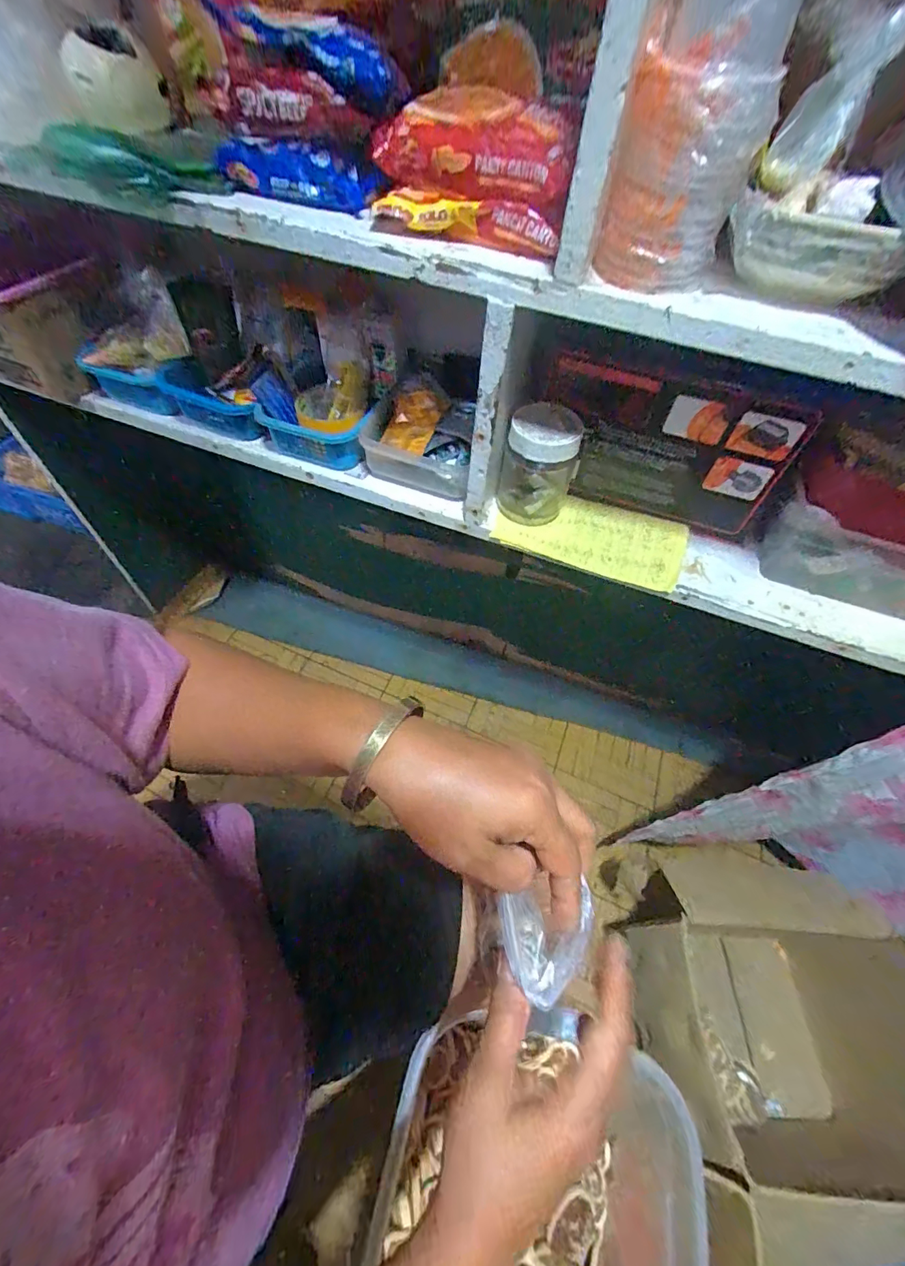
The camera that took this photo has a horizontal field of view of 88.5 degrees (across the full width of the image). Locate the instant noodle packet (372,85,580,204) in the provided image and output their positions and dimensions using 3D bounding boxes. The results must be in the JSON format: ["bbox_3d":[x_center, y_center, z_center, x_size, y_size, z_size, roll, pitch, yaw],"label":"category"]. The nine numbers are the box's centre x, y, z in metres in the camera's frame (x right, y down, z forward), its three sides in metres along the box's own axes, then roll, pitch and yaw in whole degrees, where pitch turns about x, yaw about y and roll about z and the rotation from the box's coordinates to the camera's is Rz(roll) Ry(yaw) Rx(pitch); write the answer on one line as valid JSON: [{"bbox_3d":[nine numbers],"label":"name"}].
[{"bbox_3d":[0.022,-0.338,0.320,0.131,0.046,0.078,15,56,7],"label":"instant noodle packet"}]

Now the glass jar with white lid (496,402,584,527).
[{"bbox_3d":[0.092,-0.175,0.487,0.073,0.107,0.069,2,55,-3],"label":"glass jar with white lid"}]

